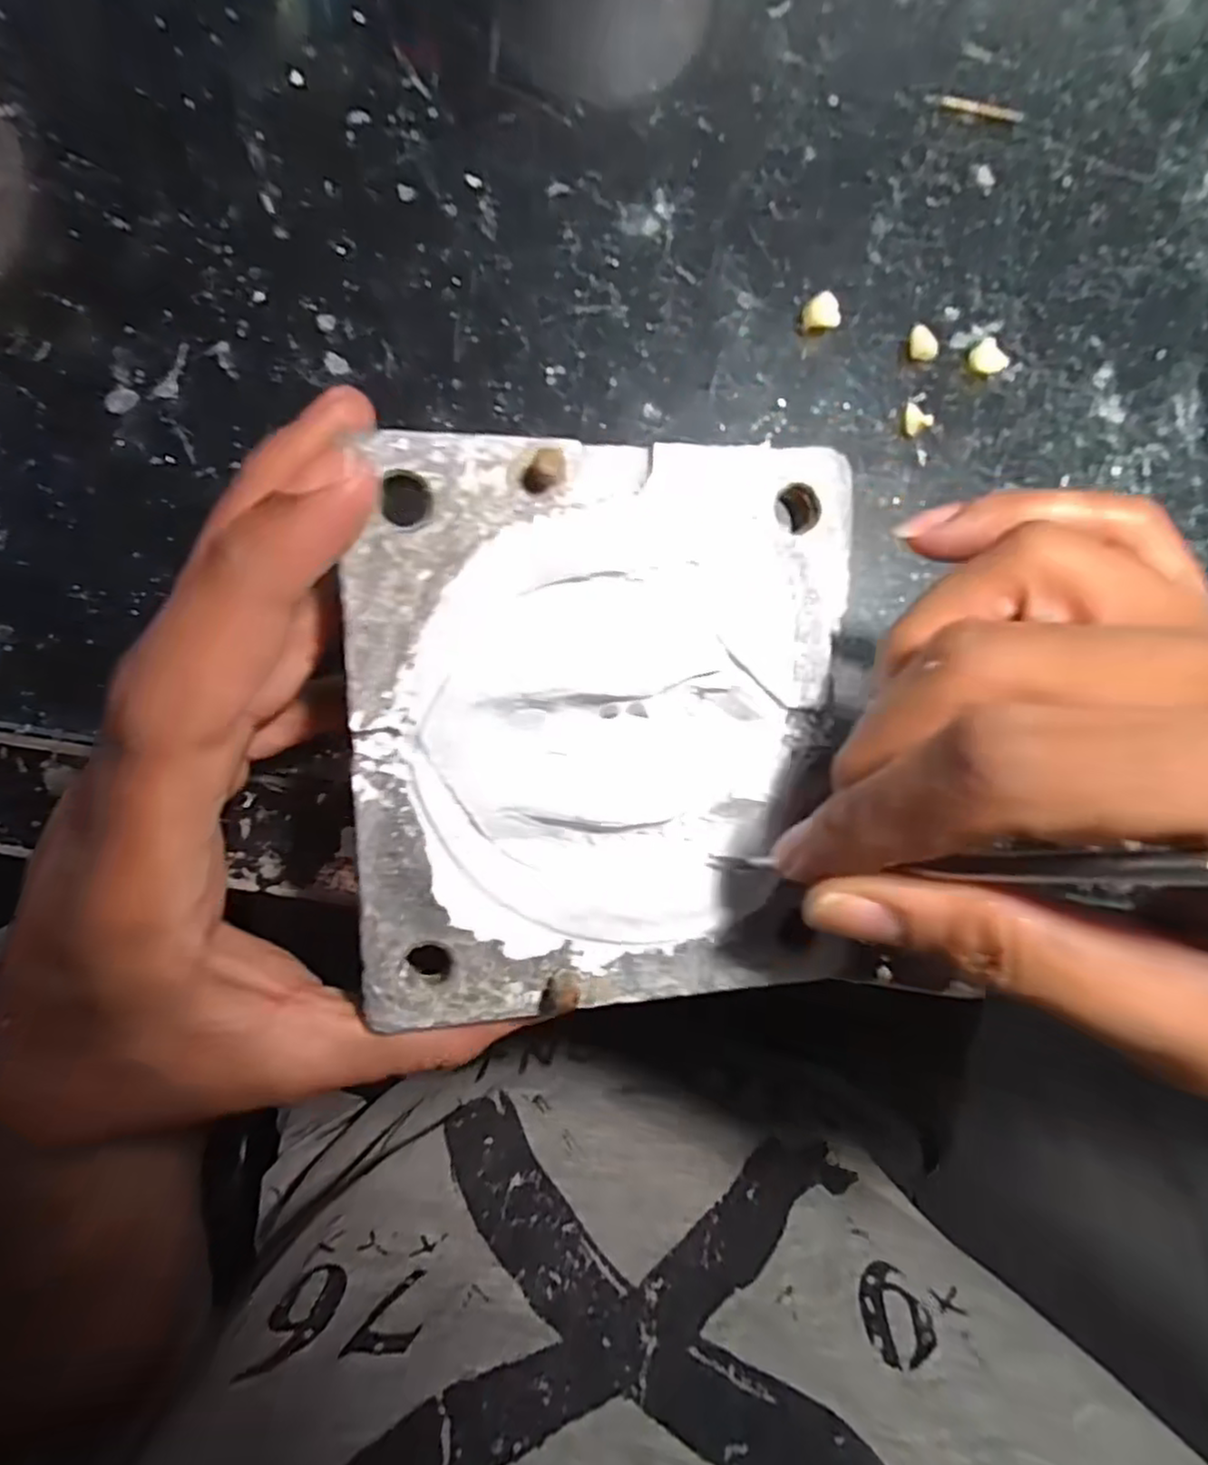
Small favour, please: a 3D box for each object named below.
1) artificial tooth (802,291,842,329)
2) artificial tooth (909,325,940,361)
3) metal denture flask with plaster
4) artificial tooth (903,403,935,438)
[{"bbox_3d":[0.069,-0.132,0.212,0.012,0.006,0.009,23,85,-2],"label":"artificial tooth"},{"bbox_3d":[0.100,-0.123,0.213,0.007,0.006,0.011,-19,88,-5],"label":"artificial tooth"},{"bbox_3d":[0.002,0.000,0.151,0.108,0.026,0.123,-1,86,-4],"label":"metal denture flask with plaster"},{"bbox_3d":[0.097,-0.098,0.211,0.007,0.007,0.010,-37,90,-6],"label":"artificial tooth"}]

